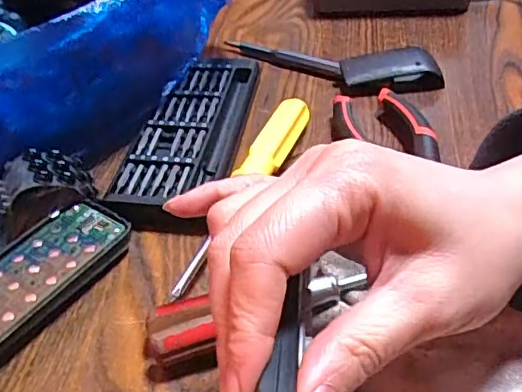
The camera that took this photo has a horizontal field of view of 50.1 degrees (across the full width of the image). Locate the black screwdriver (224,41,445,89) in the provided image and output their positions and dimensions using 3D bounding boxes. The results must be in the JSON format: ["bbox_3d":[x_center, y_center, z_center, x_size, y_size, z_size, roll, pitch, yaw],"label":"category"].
[{"bbox_3d":[0.050,-0.098,0.408,0.158,0.018,0.042,11,45,14],"label":"black screwdriver"}]

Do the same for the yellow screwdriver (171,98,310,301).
[{"bbox_3d":[-0.010,-0.005,0.304,0.019,0.019,0.153,18,47,21],"label":"yellow screwdriver"}]

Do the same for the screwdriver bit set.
[{"bbox_3d":[-0.044,-0.043,0.348,0.054,0.014,0.144,7,44,10],"label":"screwdriver bit set"}]

